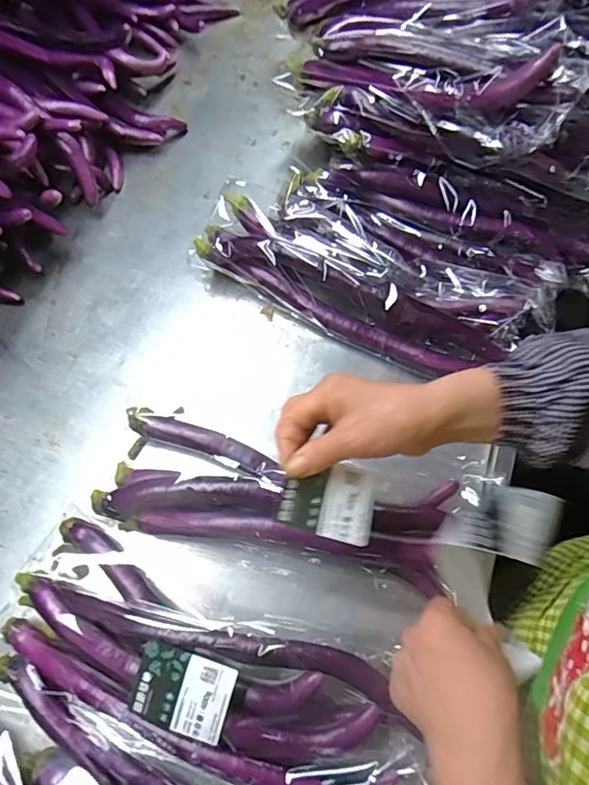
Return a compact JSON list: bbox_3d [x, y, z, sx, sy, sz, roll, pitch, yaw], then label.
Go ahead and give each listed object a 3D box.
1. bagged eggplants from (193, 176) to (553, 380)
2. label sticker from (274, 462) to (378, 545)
[{"bbox_3d":[0.076,-0.136,0.581,0.413,0.072,0.131,26,69,12],"label":"bagged eggplants"},{"bbox_3d":[0.030,0.083,0.391,0.077,0.011,0.060,20,67,-14],"label":"label sticker"}]

